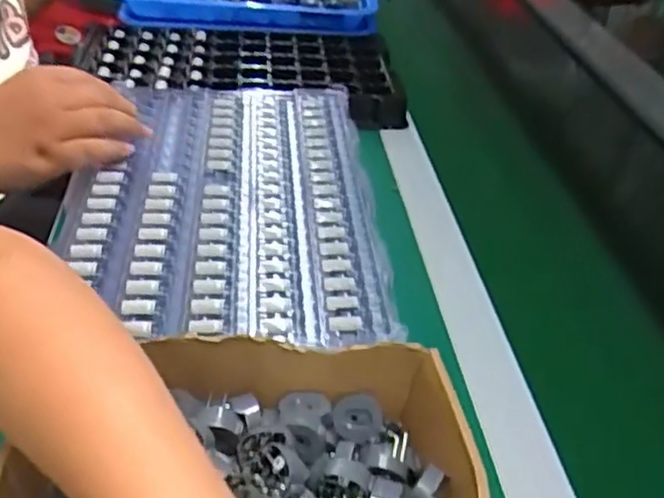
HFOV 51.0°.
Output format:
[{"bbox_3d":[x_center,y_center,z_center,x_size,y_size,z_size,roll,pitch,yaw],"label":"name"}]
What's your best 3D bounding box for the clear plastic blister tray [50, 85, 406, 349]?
[{"bbox_3d":[-0.084,-0.046,0.556,0.226,0.022,0.384,1,38,-8],"label":"clear plastic blister tray"}]

